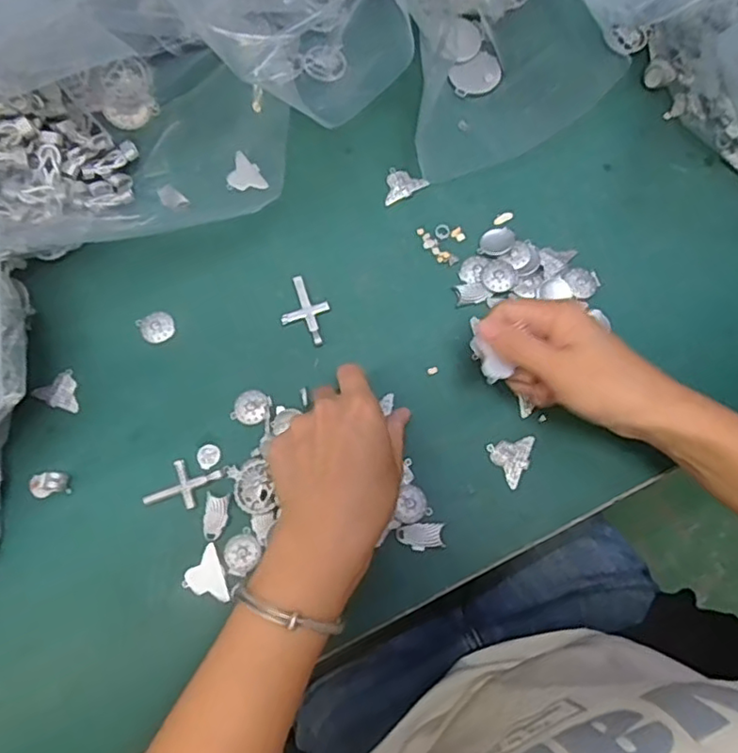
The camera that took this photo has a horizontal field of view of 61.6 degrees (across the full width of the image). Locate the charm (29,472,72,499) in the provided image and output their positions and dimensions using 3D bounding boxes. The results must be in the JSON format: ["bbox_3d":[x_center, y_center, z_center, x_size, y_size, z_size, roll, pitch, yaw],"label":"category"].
[{"bbox_3d":[-0.212,0.071,0.409,0.025,0.011,0.016,-11,74,-2],"label":"charm"}]

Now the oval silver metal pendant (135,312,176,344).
[{"bbox_3d":[-0.152,-0.036,0.442,0.024,0.004,0.023,-26,75,-6],"label":"oval silver metal pendant"}]

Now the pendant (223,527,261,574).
[{"bbox_3d":[-0.081,0.113,0.394,0.023,0.004,0.023,0,74,2],"label":"pendant"}]

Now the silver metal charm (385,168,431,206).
[{"bbox_3d":[0.025,-0.148,0.469,0.035,0.004,0.027,-22,74,-5],"label":"silver metal charm"}]

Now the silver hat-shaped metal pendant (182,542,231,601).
[{"bbox_3d":[-0.104,0.127,0.389,0.025,0.004,0.034,-22,74,-5],"label":"silver hat-shaped metal pendant"}]

